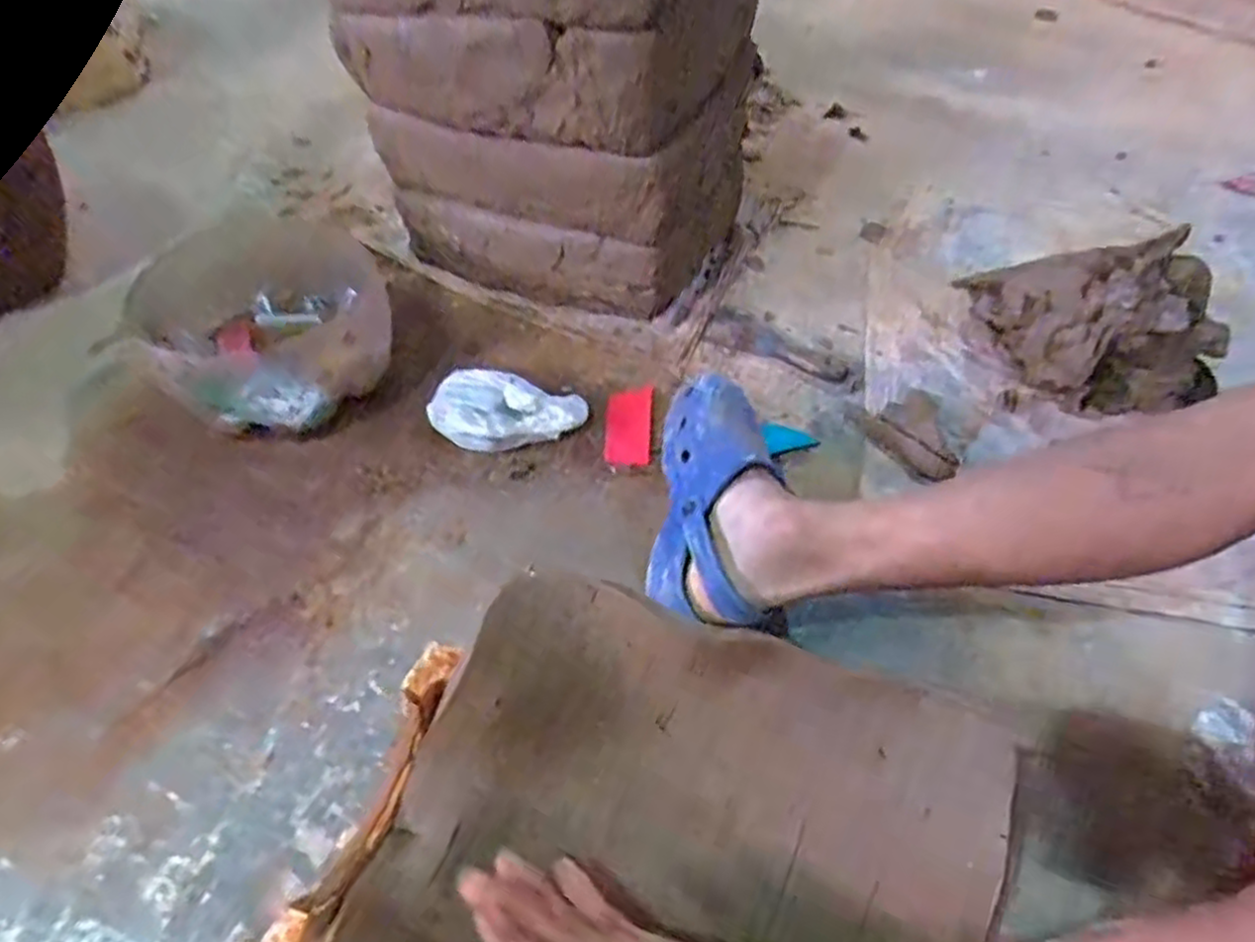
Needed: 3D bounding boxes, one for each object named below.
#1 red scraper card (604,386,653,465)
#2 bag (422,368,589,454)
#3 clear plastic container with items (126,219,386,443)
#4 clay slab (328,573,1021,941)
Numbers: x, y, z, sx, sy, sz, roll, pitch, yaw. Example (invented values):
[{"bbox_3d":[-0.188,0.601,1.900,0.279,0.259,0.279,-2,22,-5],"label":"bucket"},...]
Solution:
[{"bbox_3d":[0.002,-0.050,0.781,0.049,0.009,0.093,-2,63,11],"label":"red scraper card"},{"bbox_3d":[-0.124,-0.064,0.771,0.161,0.047,0.095,0,49,-1],"label":"bag"},{"bbox_3d":[-0.390,-0.148,0.809,0.248,0.101,0.277,-18,52,-16],"label":"clear plastic container with items"},{"bbox_3d":[0.022,0.245,0.395,0.310,0.168,0.272,10,50,8],"label":"clay slab"}]

